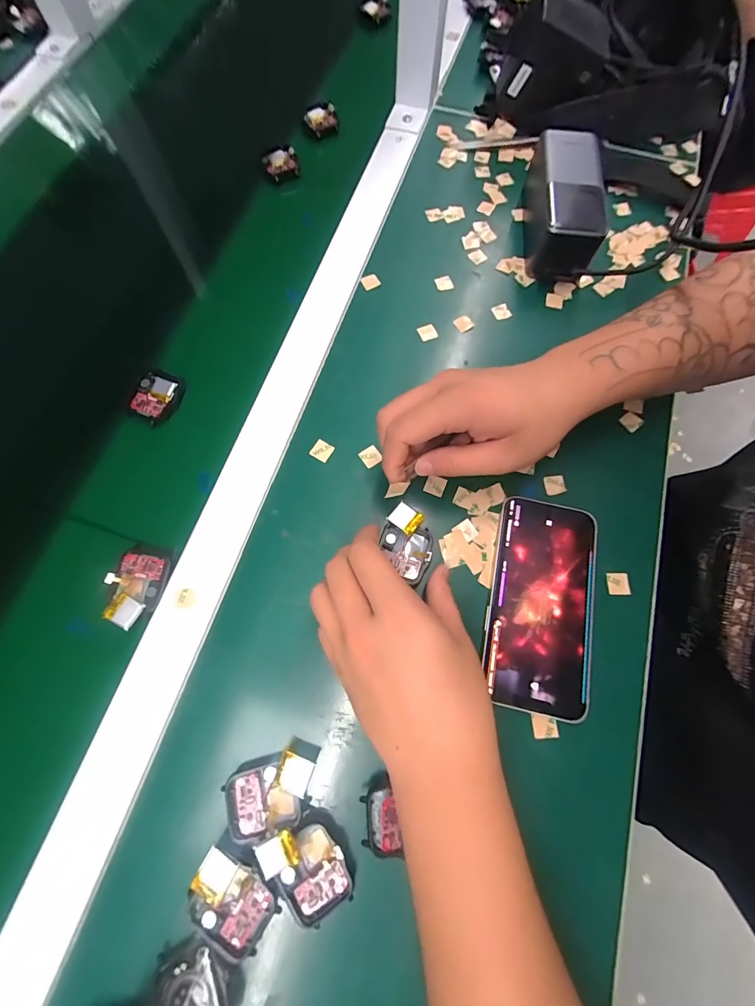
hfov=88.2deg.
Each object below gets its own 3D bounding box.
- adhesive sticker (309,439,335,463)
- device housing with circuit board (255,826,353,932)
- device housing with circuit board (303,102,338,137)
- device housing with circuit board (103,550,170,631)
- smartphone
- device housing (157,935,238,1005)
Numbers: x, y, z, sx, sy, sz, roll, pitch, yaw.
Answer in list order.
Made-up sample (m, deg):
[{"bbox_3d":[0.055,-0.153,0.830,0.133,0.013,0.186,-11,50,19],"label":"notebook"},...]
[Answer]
[{"bbox_3d":[-0.045,-0.042,0.314,0.015,0.004,0.016,31,73,9],"label":"adhesive sticker"},{"bbox_3d":[-0.040,0.208,0.221,0.036,0.013,0.051,-36,76,-13],"label":"device housing with circuit board"},{"bbox_3d":[-0.063,-0.433,0.440,0.035,0.009,0.040,-23,83,7],"label":"device housing with circuit board"},{"bbox_3d":[-0.172,0.060,0.276,0.037,0.016,0.051,10,71,2],"label":"device housing with circuit board"},{"bbox_3d":[0.116,0.068,0.277,0.071,0.008,0.144,13,71,3],"label":"smartphone"},{"bbox_3d":[-0.094,0.257,0.208,0.047,0.014,0.029,32,73,9],"label":"device housing"}]

